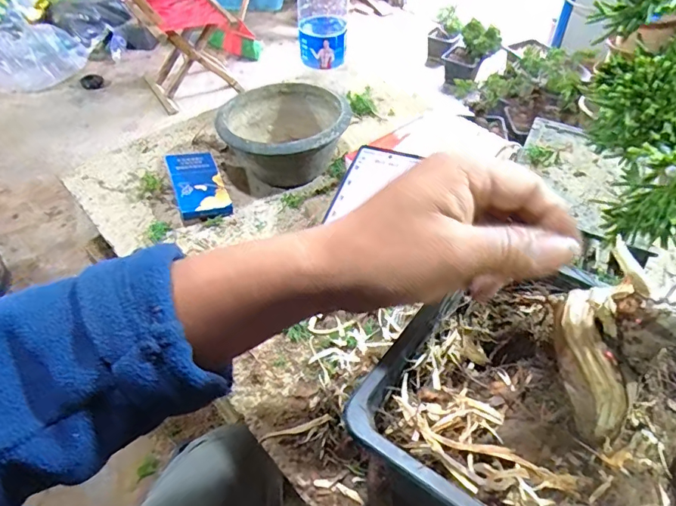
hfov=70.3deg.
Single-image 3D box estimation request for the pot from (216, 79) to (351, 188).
[{"bbox_3d":[-0.060,-0.139,0.567,0.138,0.067,0.135,0,48,0],"label":"pot"}]

